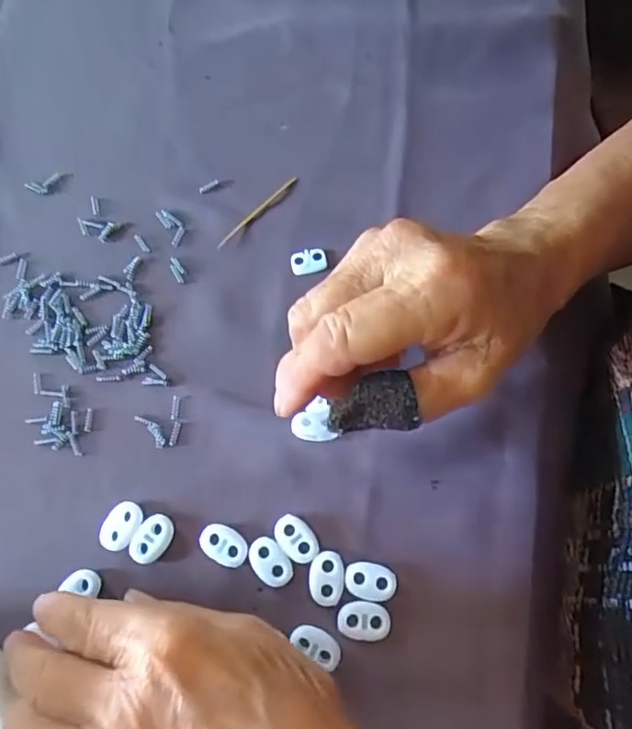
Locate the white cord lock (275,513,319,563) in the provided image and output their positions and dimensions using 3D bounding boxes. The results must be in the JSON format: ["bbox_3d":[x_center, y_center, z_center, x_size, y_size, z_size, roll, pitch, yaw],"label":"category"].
[{"bbox_3d":[-0.009,0.079,0.252,0.015,0.004,0.023,-38,75,-10],"label":"white cord lock"}]

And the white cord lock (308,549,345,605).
[{"bbox_3d":[0.005,0.095,0.247,0.015,0.004,0.022,4,73,3],"label":"white cord lock"}]

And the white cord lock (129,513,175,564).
[{"bbox_3d":[-0.076,0.081,0.256,0.016,0.006,0.023,27,75,10],"label":"white cord lock"}]

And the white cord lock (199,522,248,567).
[{"bbox_3d":[-0.042,0.083,0.255,0.023,0.005,0.015,26,75,9],"label":"white cord lock"}]

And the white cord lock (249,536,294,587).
[{"bbox_3d":[-0.021,0.090,0.251,0.015,0.004,0.023,-43,76,-11],"label":"white cord lock"}]

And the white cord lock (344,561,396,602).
[{"bbox_3d":[0.024,0.096,0.245,0.022,0.004,0.015,12,73,5],"label":"white cord lock"}]

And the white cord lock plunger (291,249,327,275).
[{"bbox_3d":[-0.004,-0.055,0.294,0.019,0.004,0.013,-10,72,-2],"label":"white cord lock plunger"}]

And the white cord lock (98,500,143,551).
[{"bbox_3d":[-0.091,0.075,0.259,0.016,0.005,0.023,26,75,9],"label":"white cord lock"}]

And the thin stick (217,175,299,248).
[{"bbox_3d":[-0.031,-0.084,0.301,0.059,0.004,0.004,-44,76,-11],"label":"thin stick"}]

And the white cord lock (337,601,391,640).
[{"bbox_3d":[0.021,0.111,0.240,0.022,0.004,0.015,5,73,3],"label":"white cord lock"}]

